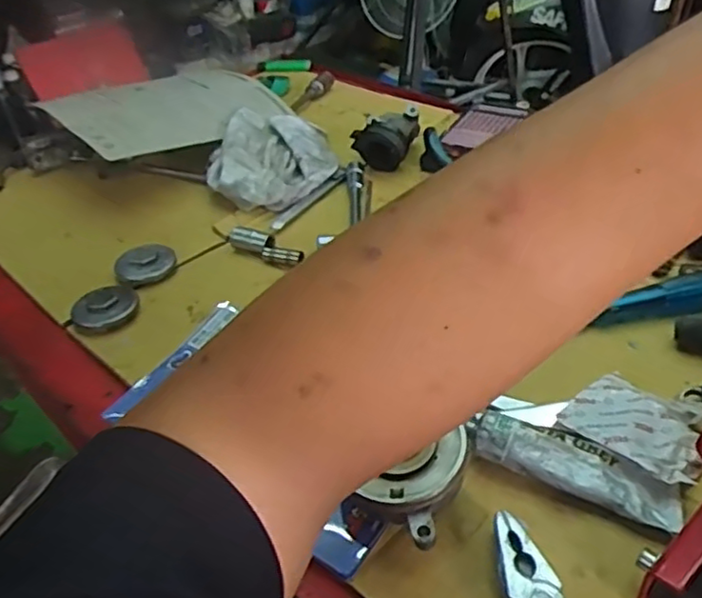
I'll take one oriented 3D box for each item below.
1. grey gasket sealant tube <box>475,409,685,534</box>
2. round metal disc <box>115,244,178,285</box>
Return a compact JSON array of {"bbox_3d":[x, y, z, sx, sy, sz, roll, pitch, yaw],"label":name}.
[{"bbox_3d":[0.133,0.096,0.386,0.116,0.025,0.034,15,42,23],"label":"grey gasket sealant tube"},{"bbox_3d":[-0.186,-0.033,0.596,0.050,0.015,0.050,-3,38,2],"label":"round metal disc"}]

